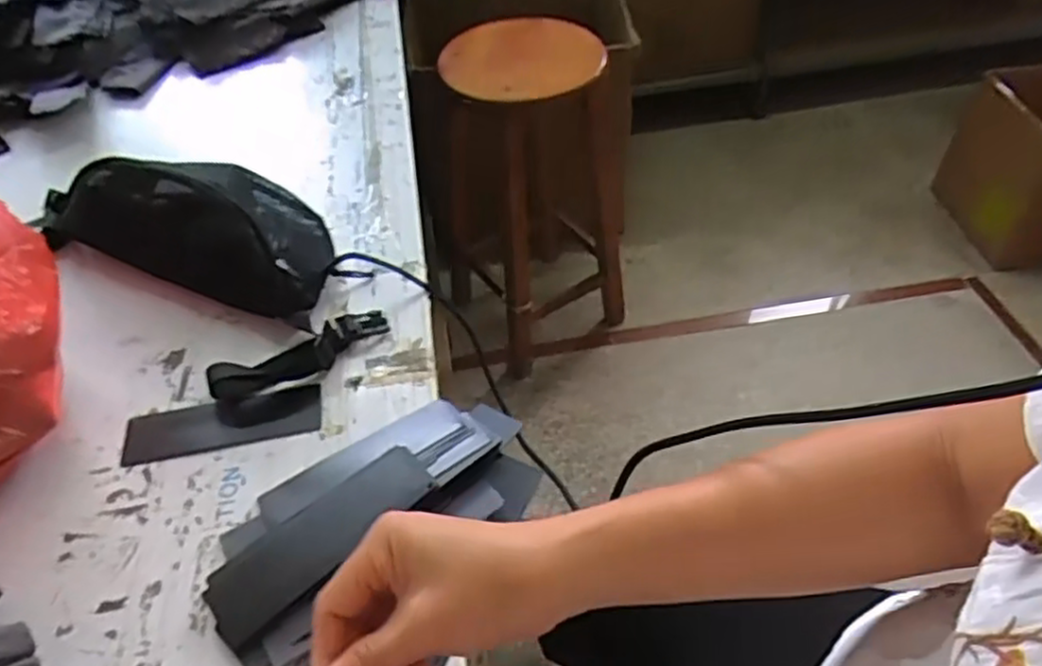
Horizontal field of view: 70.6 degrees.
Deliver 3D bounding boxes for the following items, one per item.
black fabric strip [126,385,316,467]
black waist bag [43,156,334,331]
[{"bbox_3d":[-0.228,0.068,0.561,0.145,0.010,0.045,-10,49,-4],"label":"black fabric strip"},{"bbox_3d":[-0.302,-0.118,0.675,0.295,0.086,0.128,17,51,18],"label":"black waist bag"}]

